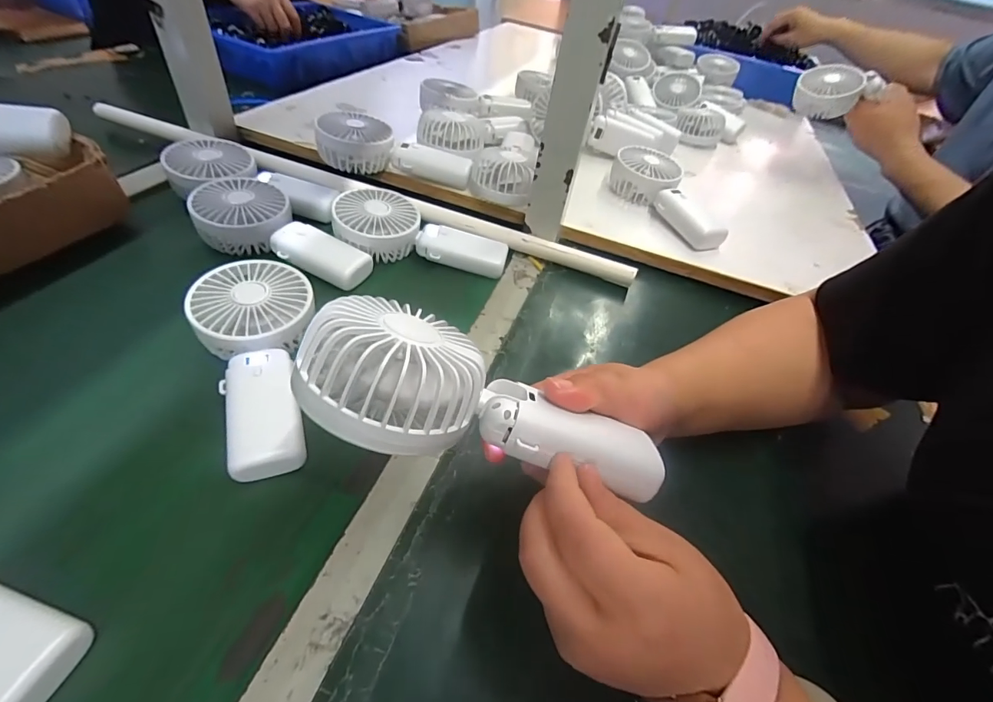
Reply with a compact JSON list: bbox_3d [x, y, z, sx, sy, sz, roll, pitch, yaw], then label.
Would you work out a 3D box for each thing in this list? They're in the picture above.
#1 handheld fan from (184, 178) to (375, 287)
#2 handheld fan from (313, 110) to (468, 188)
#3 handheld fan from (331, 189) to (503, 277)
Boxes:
[{"bbox_3d":[-0.211,-0.114,0.442,0.183,0.037,0.085,26,51,4],"label":"handheld fan"},{"bbox_3d":[-0.120,-0.235,0.529,0.174,0.045,0.068,11,48,-10],"label":"handheld fan"},{"bbox_3d":[-0.080,-0.121,0.473,0.184,0.042,0.085,16,48,-6],"label":"handheld fan"}]

